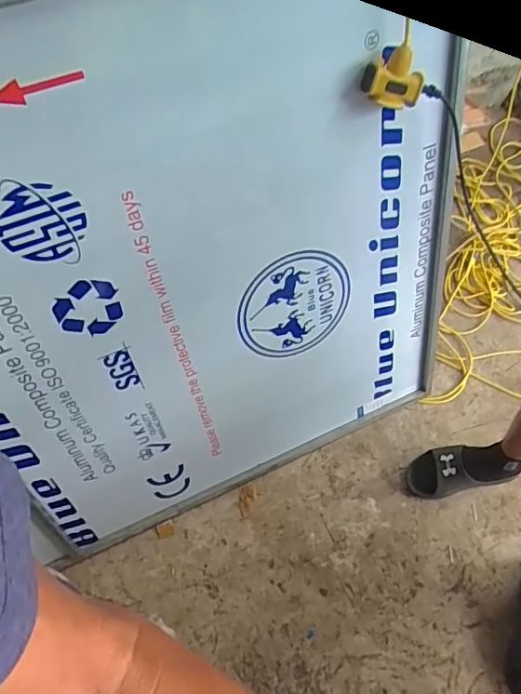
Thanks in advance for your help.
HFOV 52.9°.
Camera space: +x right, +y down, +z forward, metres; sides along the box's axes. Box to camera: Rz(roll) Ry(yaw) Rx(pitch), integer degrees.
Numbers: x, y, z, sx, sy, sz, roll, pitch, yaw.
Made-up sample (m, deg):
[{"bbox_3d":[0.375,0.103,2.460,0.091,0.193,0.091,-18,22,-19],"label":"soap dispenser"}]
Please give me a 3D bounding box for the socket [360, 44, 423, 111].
[{"bbox_3d":[0.208,-0.419,0.831,0.088,0.076,0.058,-4,17,-16],"label":"socket"}]

